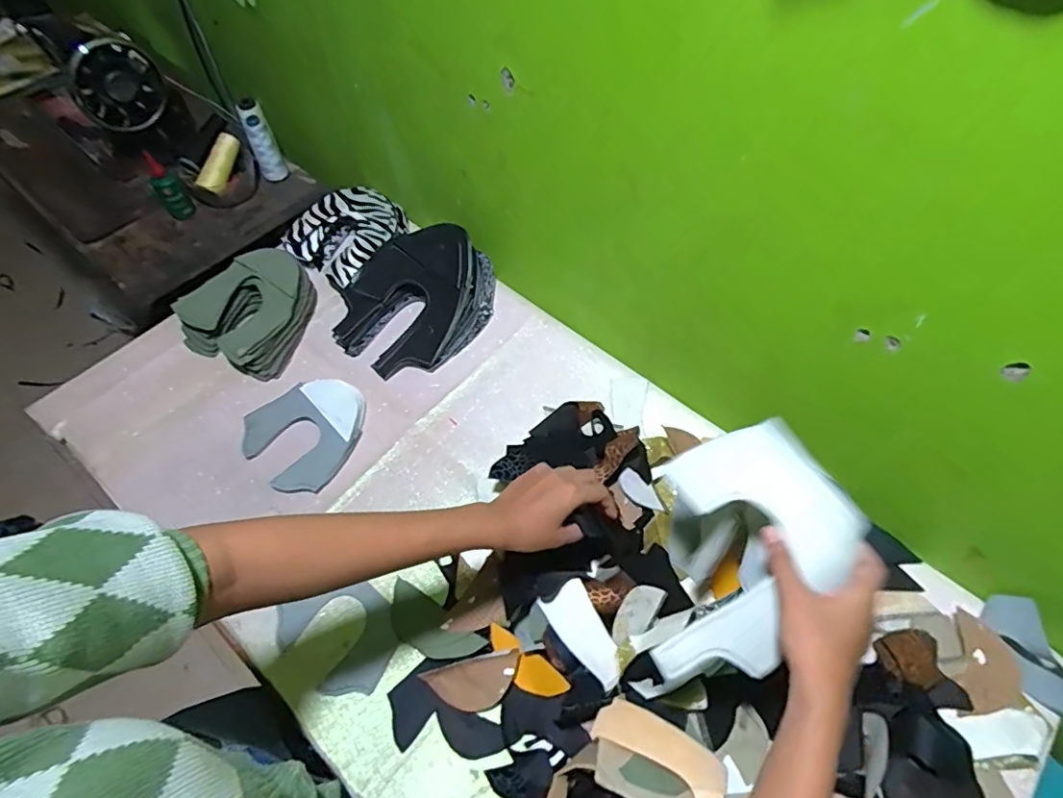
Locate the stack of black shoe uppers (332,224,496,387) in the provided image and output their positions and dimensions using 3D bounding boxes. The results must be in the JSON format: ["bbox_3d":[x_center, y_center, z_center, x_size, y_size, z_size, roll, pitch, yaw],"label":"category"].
[{"bbox_3d":[-0.172,-0.162,0.835,0.198,0.089,0.252,40,66,20],"label":"stack of black shoe uppers"}]

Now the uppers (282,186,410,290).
[{"bbox_3d":[-0.290,-0.277,0.912,0.155,0.064,0.193,33,64,17],"label":"uppers"}]

